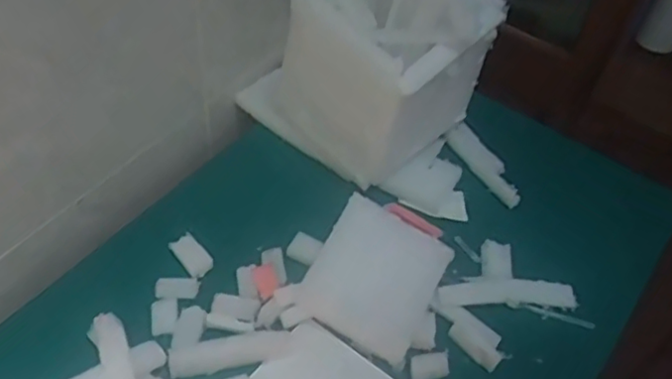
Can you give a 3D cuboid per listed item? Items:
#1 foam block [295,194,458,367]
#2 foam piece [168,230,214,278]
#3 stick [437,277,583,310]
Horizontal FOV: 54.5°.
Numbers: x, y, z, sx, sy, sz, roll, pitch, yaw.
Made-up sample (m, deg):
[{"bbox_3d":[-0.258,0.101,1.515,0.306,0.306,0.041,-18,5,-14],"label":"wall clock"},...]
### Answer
[{"bbox_3d":[0.050,0.109,0.819,0.150,0.021,0.172,30,63,2],"label":"foam block"},{"bbox_3d":[-0.185,0.086,0.845,0.058,0.022,0.030,39,56,24],"label":"foam piece"},{"bbox_3d":[0.218,0.130,0.833,0.173,0.010,0.038,1,66,-2],"label":"stick"}]

